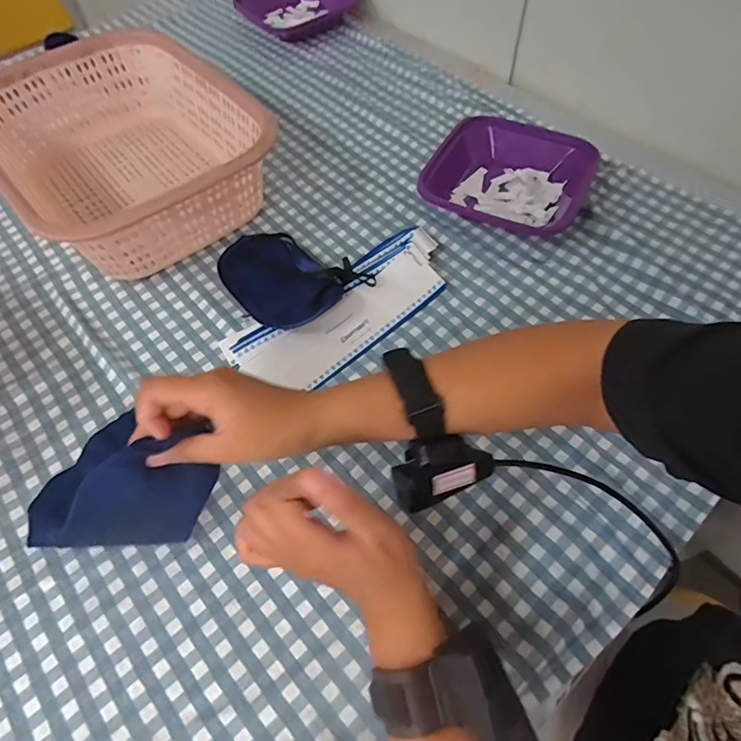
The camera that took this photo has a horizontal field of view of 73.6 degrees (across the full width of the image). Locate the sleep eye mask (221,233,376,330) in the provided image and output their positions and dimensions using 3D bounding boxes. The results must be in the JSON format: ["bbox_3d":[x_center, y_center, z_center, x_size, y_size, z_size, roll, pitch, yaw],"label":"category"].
[{"bbox_3d":[-0.098,-0.103,0.538,0.167,0.034,0.108,32,64,20],"label":"sleep eye mask"}]

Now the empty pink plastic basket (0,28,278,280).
[{"bbox_3d":[-0.294,-0.268,0.606,0.249,0.112,0.356,-39,64,-21],"label":"empty pink plastic basket"}]

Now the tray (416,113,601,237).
[{"bbox_3d":[0.171,-0.237,0.610,0.180,0.049,0.187,26,62,17],"label":"tray"}]

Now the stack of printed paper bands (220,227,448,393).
[{"bbox_3d":[-0.022,-0.068,0.519,0.254,0.019,0.100,-34,62,-18],"label":"stack of printed paper bands"}]

